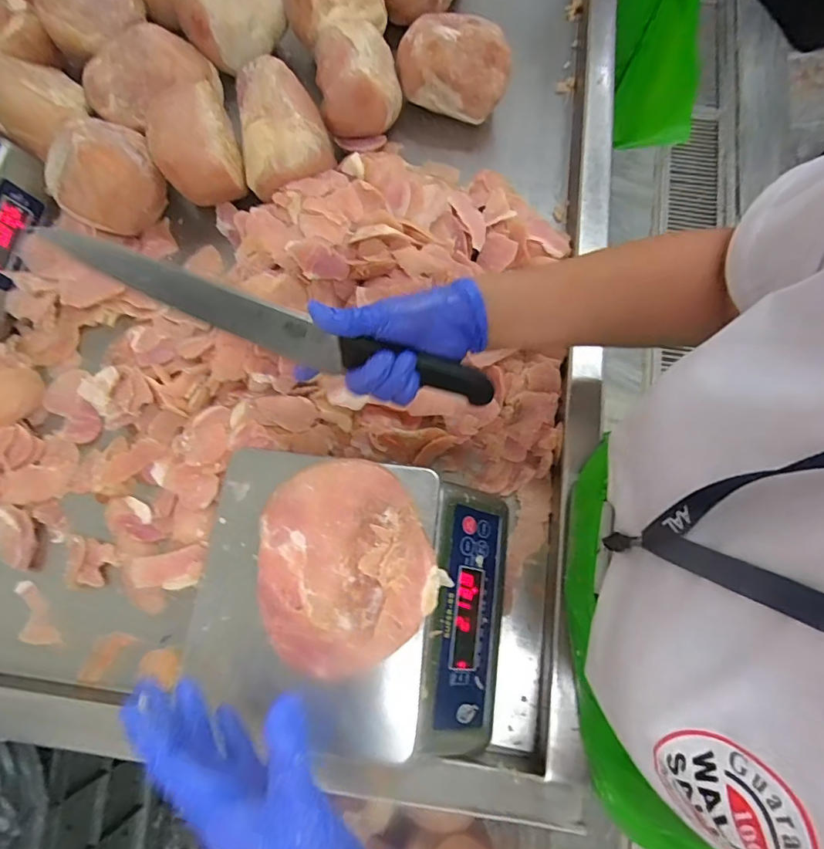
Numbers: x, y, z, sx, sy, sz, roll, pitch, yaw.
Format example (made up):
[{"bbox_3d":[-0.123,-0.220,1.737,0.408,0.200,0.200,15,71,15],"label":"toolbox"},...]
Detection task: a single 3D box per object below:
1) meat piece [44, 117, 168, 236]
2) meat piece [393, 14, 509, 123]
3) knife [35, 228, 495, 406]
[{"bbox_3d":[-0.353,-0.288,0.577,0.097,0.088,0.119,41,78,12],"label":"meat piece"},{"bbox_3d":[0.050,-0.453,0.630,0.135,0.079,0.102,3,73,1],"label":"meat piece"},{"bbox_3d":[-0.102,-0.076,0.405,0.346,0.055,0.024,18,74,-8],"label":"knife"}]

